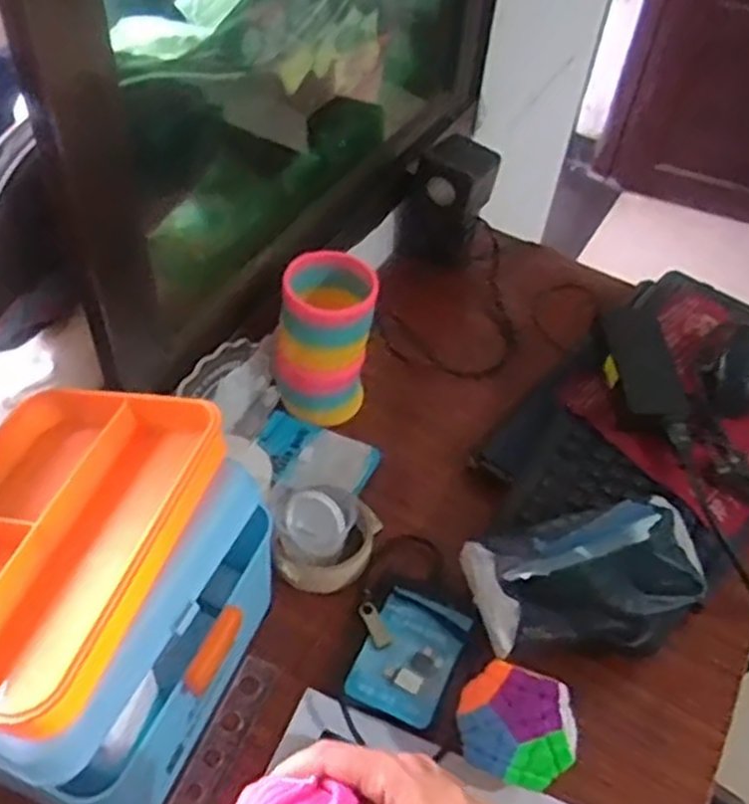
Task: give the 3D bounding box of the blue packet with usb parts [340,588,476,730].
[{"bbox_3d":[0.027,0.197,0.614,0.069,0.026,0.096,22,51,13],"label":"blue packet with usb parts"}]

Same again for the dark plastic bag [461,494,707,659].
[{"bbox_3d":[0.158,0.135,0.603,0.170,0.092,0.090,-7,50,-12],"label":"dark plastic bag"}]

